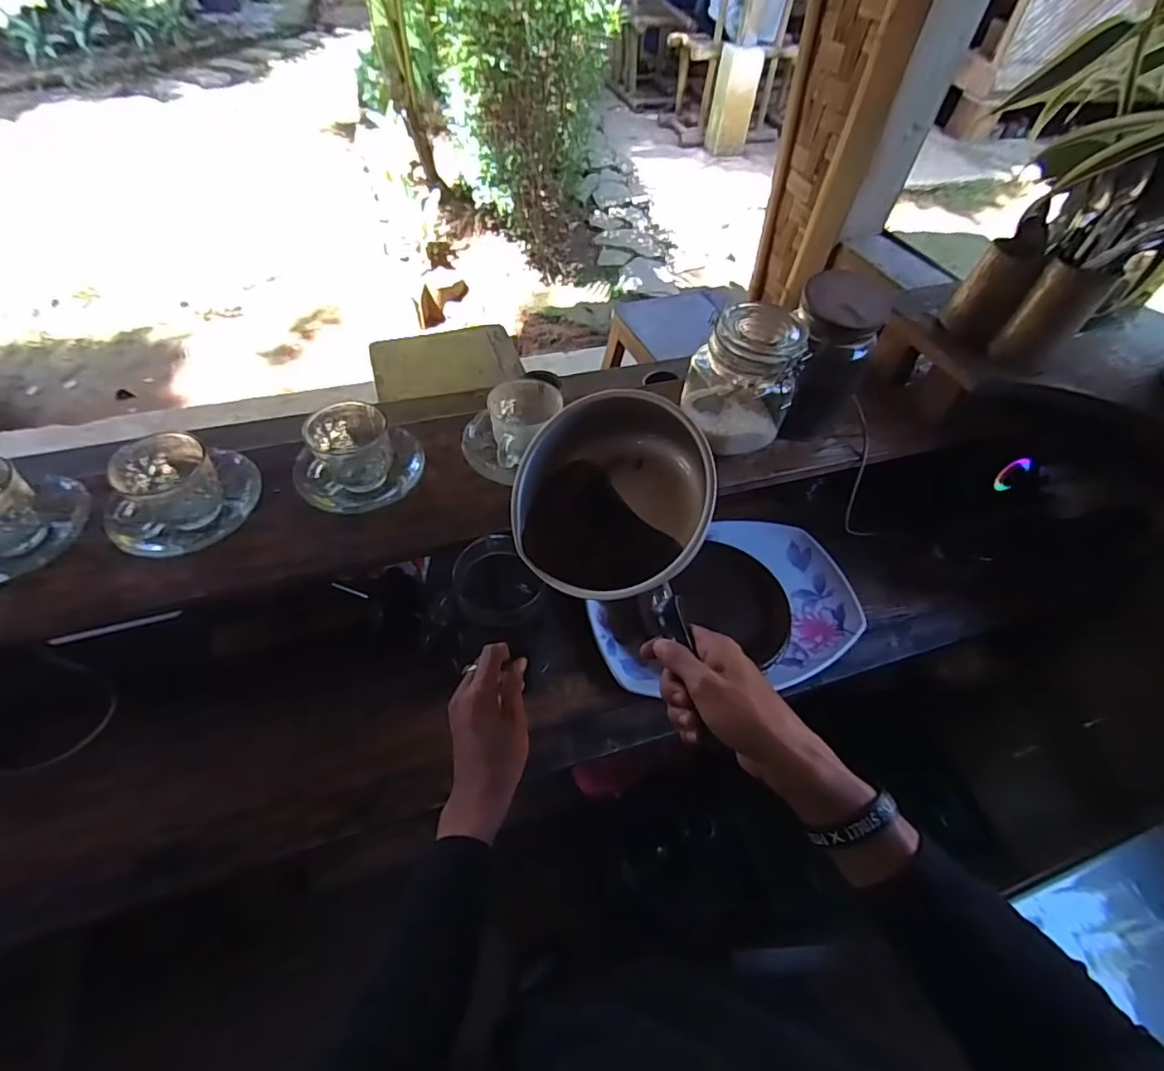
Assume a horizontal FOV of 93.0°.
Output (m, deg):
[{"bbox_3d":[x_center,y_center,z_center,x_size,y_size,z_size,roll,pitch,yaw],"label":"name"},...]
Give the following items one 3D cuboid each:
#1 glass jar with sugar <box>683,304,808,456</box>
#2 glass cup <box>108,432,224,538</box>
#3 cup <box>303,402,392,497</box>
[{"bbox_3d":[0.188,-0.181,0.631,0.104,0.129,0.099,2,53,-3],"label":"glass jar with sugar"},{"bbox_3d":[-0.404,-0.051,0.543,0.082,0.060,0.080,2,53,-2],"label":"glass cup"},{"bbox_3d":[-0.245,-0.092,0.593,0.079,0.064,0.081,-15,56,-15],"label":"cup"}]

